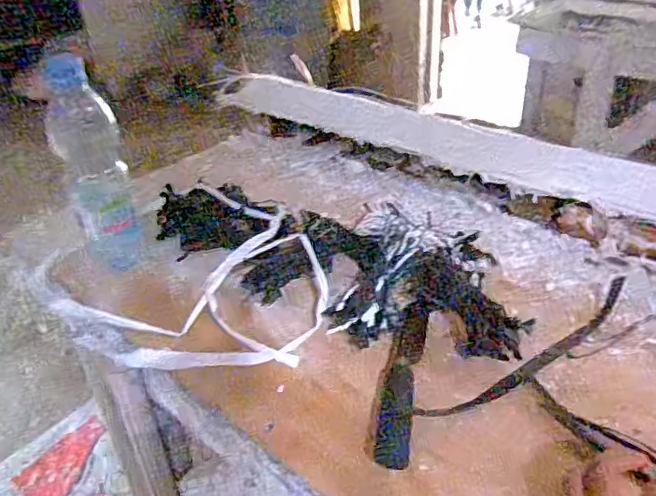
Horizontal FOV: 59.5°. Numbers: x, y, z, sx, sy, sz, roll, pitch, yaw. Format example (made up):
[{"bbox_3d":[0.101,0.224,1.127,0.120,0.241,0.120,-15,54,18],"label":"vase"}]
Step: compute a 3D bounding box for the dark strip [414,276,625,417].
[{"bbox_3d":[0.208,0.093,0.549,0.295,0.007,0.036,-23,40,-27],"label":"dark strip"}]

